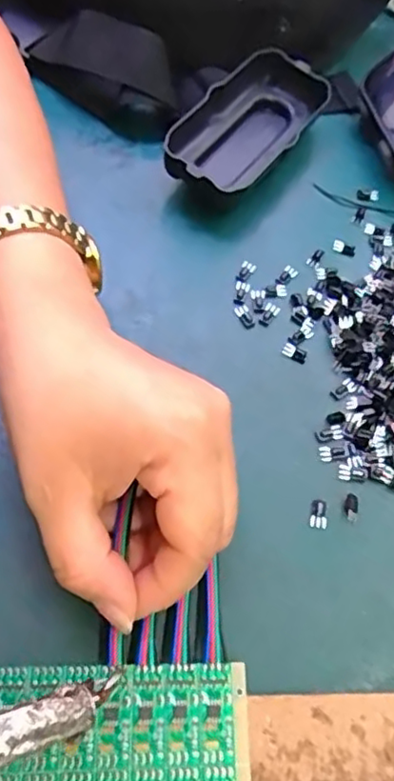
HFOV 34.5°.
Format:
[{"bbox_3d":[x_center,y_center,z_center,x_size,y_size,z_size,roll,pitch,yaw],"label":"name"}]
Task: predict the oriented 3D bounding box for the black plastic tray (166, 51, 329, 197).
[{"bbox_3d":[0.028,-0.146,0.361,0.055,0.032,0.111,30,62,13],"label":"black plastic tray"}]

